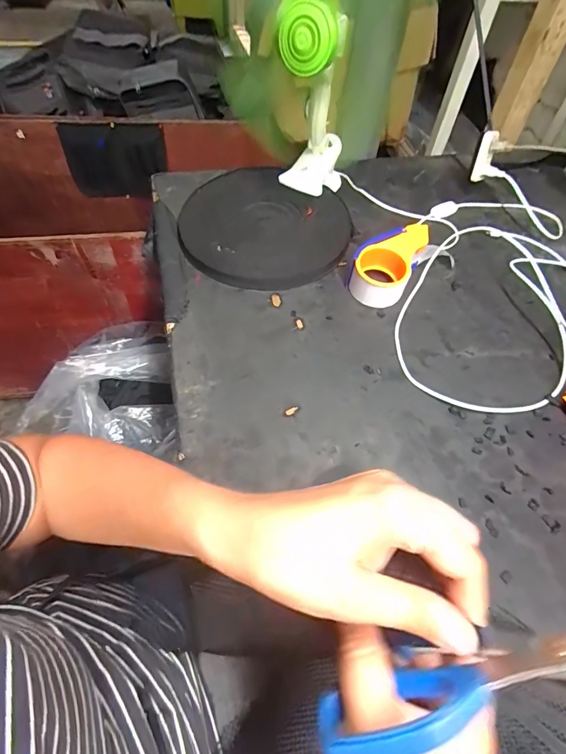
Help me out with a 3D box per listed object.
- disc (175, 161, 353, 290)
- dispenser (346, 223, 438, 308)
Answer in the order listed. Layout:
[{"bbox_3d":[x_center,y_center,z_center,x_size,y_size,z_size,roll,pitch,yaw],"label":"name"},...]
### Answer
[{"bbox_3d":[-0.035,-0.253,0.651,0.277,0.036,0.277,1,55,-2],"label":"disc"},{"bbox_3d":[0.166,-0.175,0.591,0.086,0.062,0.158,33,60,18],"label":"dispenser"}]

